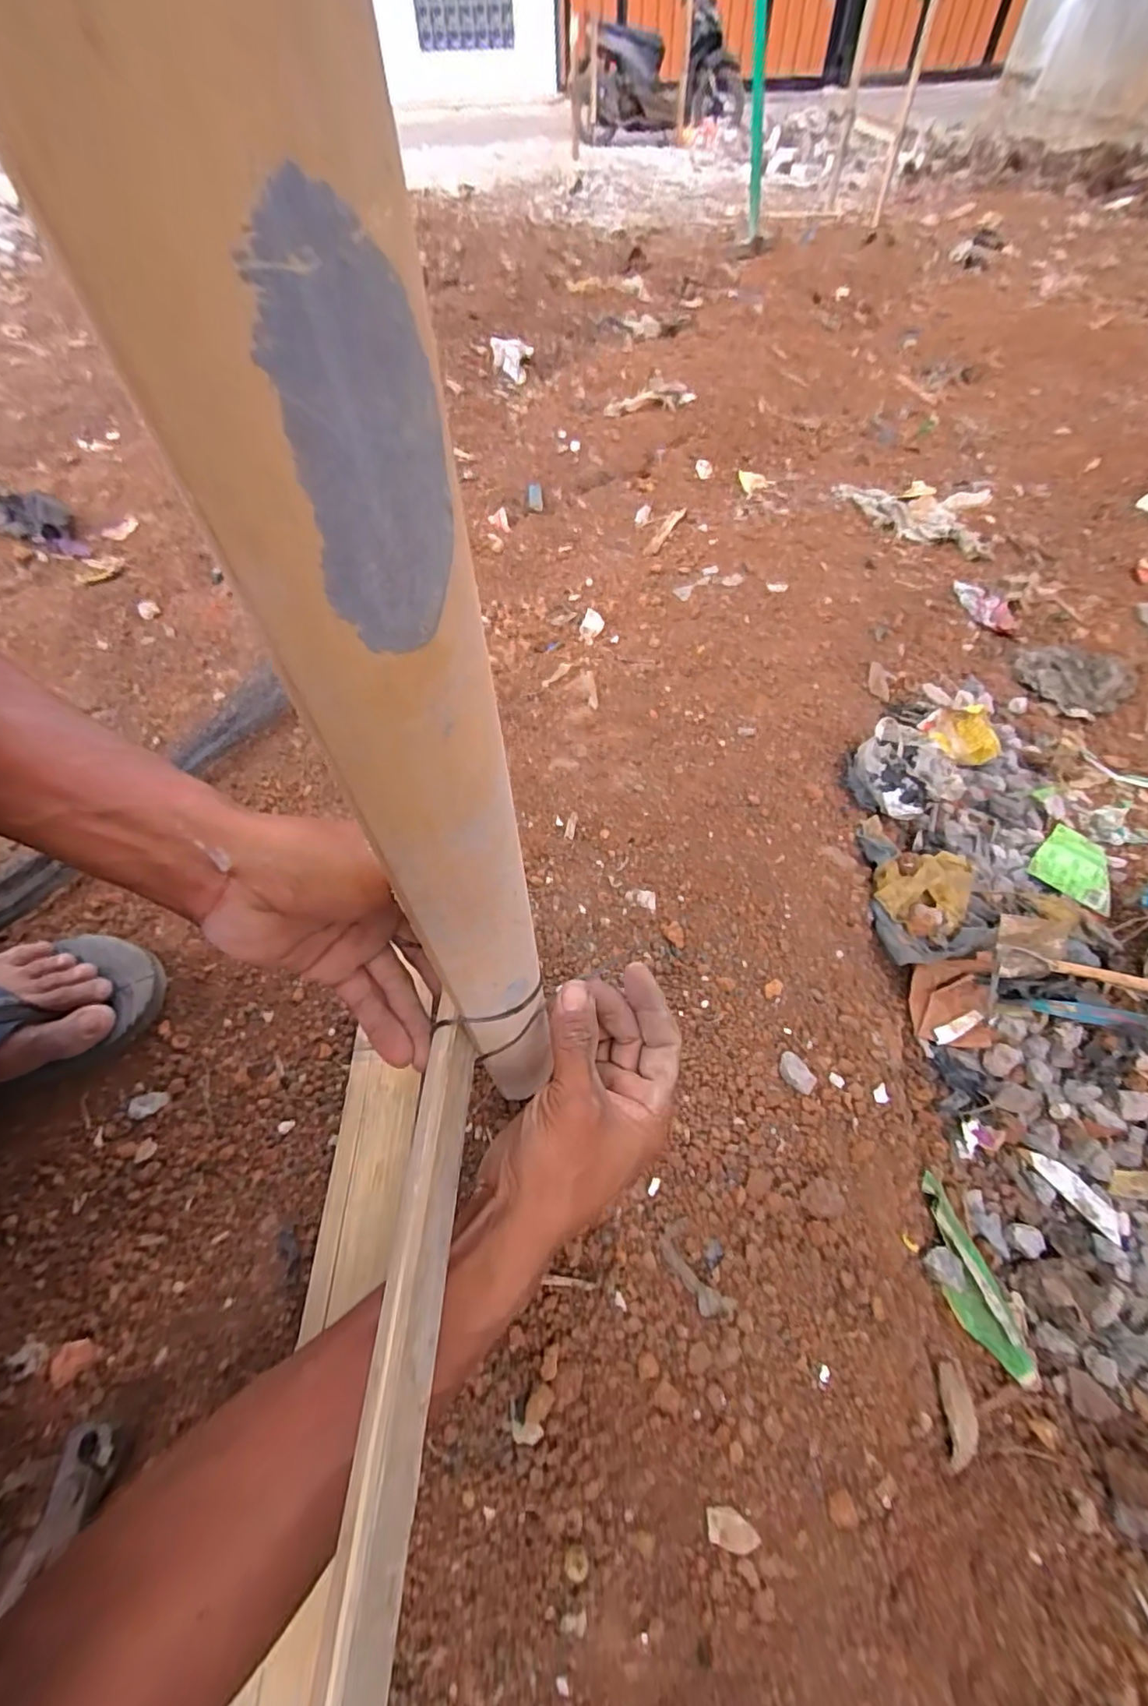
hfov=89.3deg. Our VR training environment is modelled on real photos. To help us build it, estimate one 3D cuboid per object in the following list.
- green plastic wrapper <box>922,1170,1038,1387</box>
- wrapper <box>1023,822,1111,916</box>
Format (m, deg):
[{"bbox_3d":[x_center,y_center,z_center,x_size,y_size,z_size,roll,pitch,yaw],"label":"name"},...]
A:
[{"bbox_3d":[0.266,0.288,0.396,0.041,0.024,0.116,-13,56,-8],"label":"green plastic wrapper"},{"bbox_3d":[0.495,0.013,0.568,0.070,0.009,0.082,38,64,24],"label":"wrapper"}]

